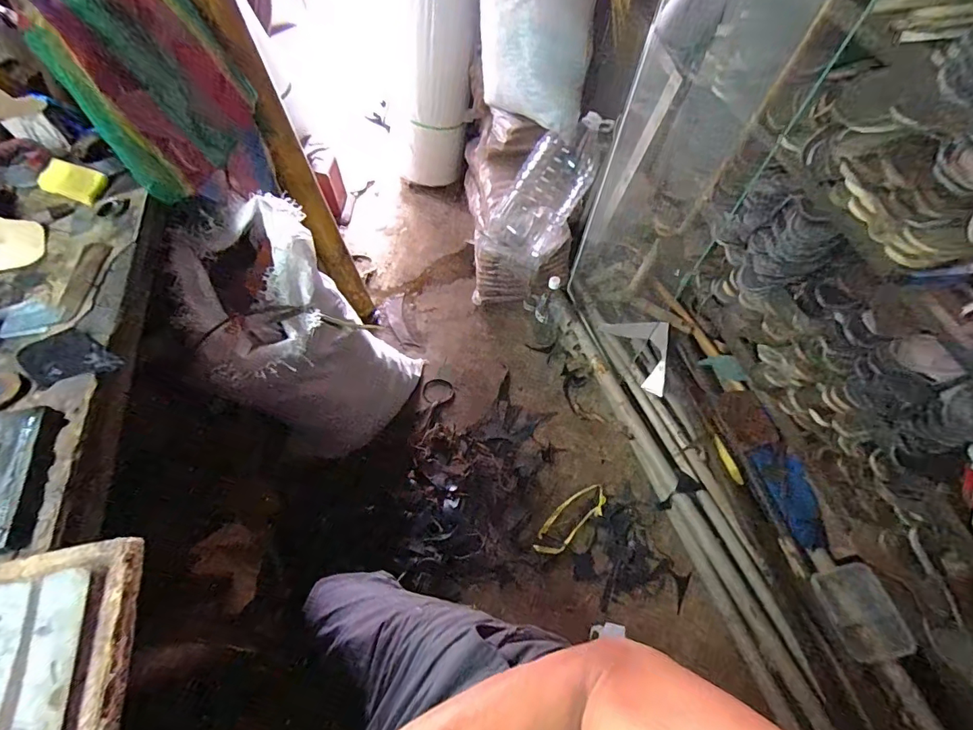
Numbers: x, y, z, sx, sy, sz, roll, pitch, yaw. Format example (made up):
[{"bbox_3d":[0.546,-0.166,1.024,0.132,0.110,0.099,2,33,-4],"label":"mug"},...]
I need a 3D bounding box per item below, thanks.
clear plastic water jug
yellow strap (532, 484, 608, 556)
[{"bbox_3d":[0.179,-0.543,1.410,0.442,0.201,0.163,-56,31,12],"label":"clear plastic water jug"},{"bbox_3d":[0.230,0.421,1.276,0.242,0.010,0.089,-35,65,-16],"label":"yellow strap"}]

